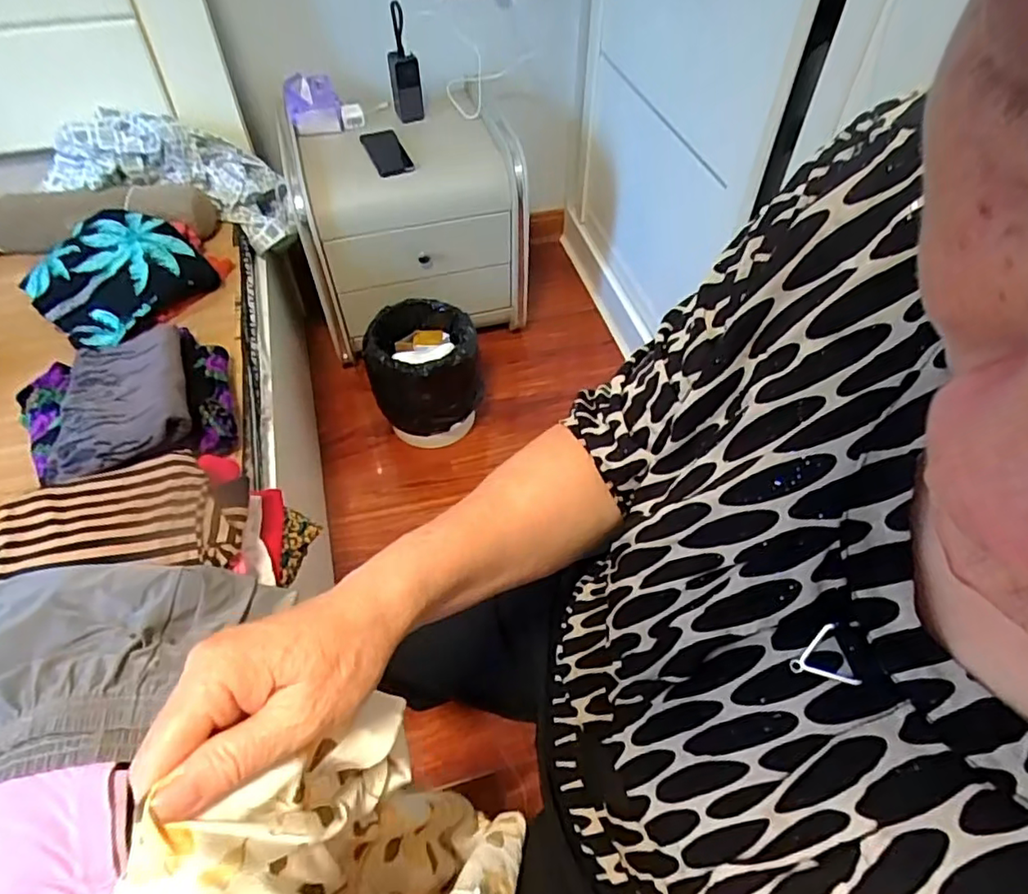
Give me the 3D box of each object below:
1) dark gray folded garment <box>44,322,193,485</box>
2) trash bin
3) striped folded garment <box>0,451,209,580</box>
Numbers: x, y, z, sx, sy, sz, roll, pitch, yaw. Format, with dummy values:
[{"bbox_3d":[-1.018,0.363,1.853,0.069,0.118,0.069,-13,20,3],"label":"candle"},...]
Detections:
[{"bbox_3d":[-0.537,-0.074,0.827,0.174,0.046,0.282,-19,54,-12],"label":"dark gray folded garment"},{"bbox_3d":[-0.192,-0.157,1.328,0.227,0.244,0.206,-9,53,-6],"label":"trash bin"},{"bbox_3d":[-0.437,0.071,0.643,0.215,0.035,0.124,-6,52,-3],"label":"striped folded garment"}]

